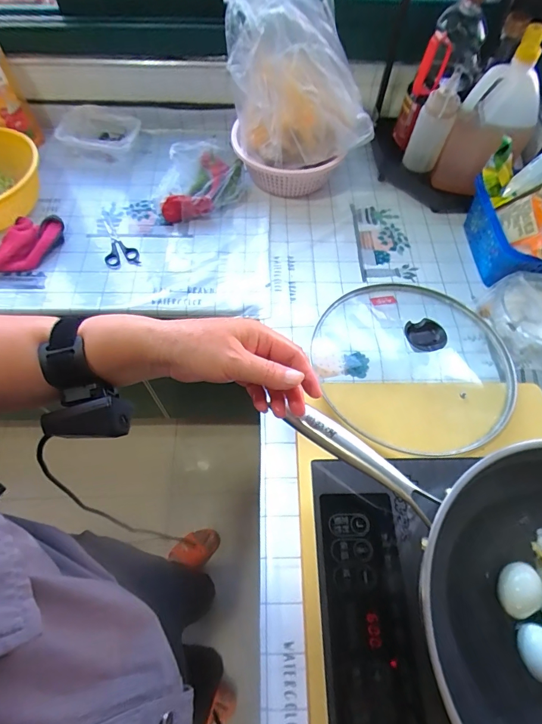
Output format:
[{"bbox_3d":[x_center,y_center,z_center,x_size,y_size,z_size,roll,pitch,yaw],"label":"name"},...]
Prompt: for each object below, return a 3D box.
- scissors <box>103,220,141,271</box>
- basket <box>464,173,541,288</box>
[{"bbox_3d":[-0.302,-0.235,0.771,0.061,0.010,0.138,-19,64,-11],"label":"scissors"},{"bbox_3d":[0.445,-0.232,0.727,0.117,0.107,0.222,-11,63,-7],"label":"basket"}]

